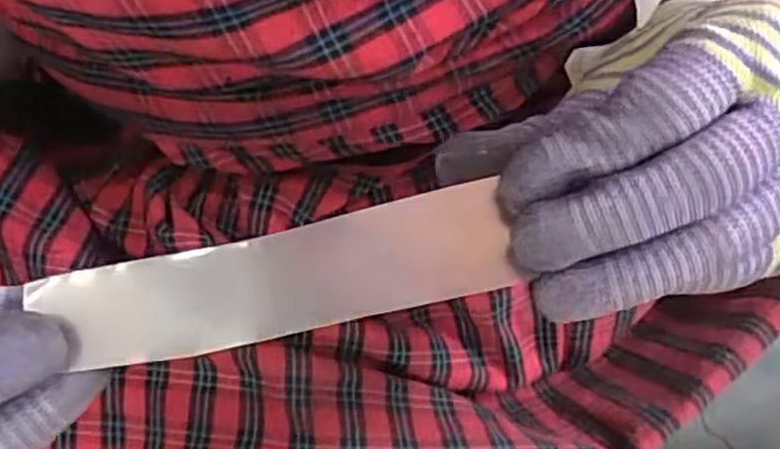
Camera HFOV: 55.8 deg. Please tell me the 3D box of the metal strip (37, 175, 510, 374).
[{"bbox_3d":[-0.029,0.015,0.205,0.125,0.004,0.031,-12,77,-8],"label":"metal strip"}]

